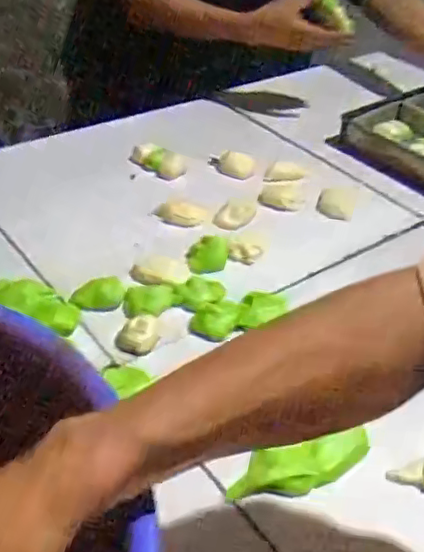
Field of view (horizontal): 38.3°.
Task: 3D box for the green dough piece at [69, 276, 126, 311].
[{"bbox_3d":[-0.121,0.020,0.651,0.056,0.019,0.041,-4,37,-9],"label":"green dough piece"}]

